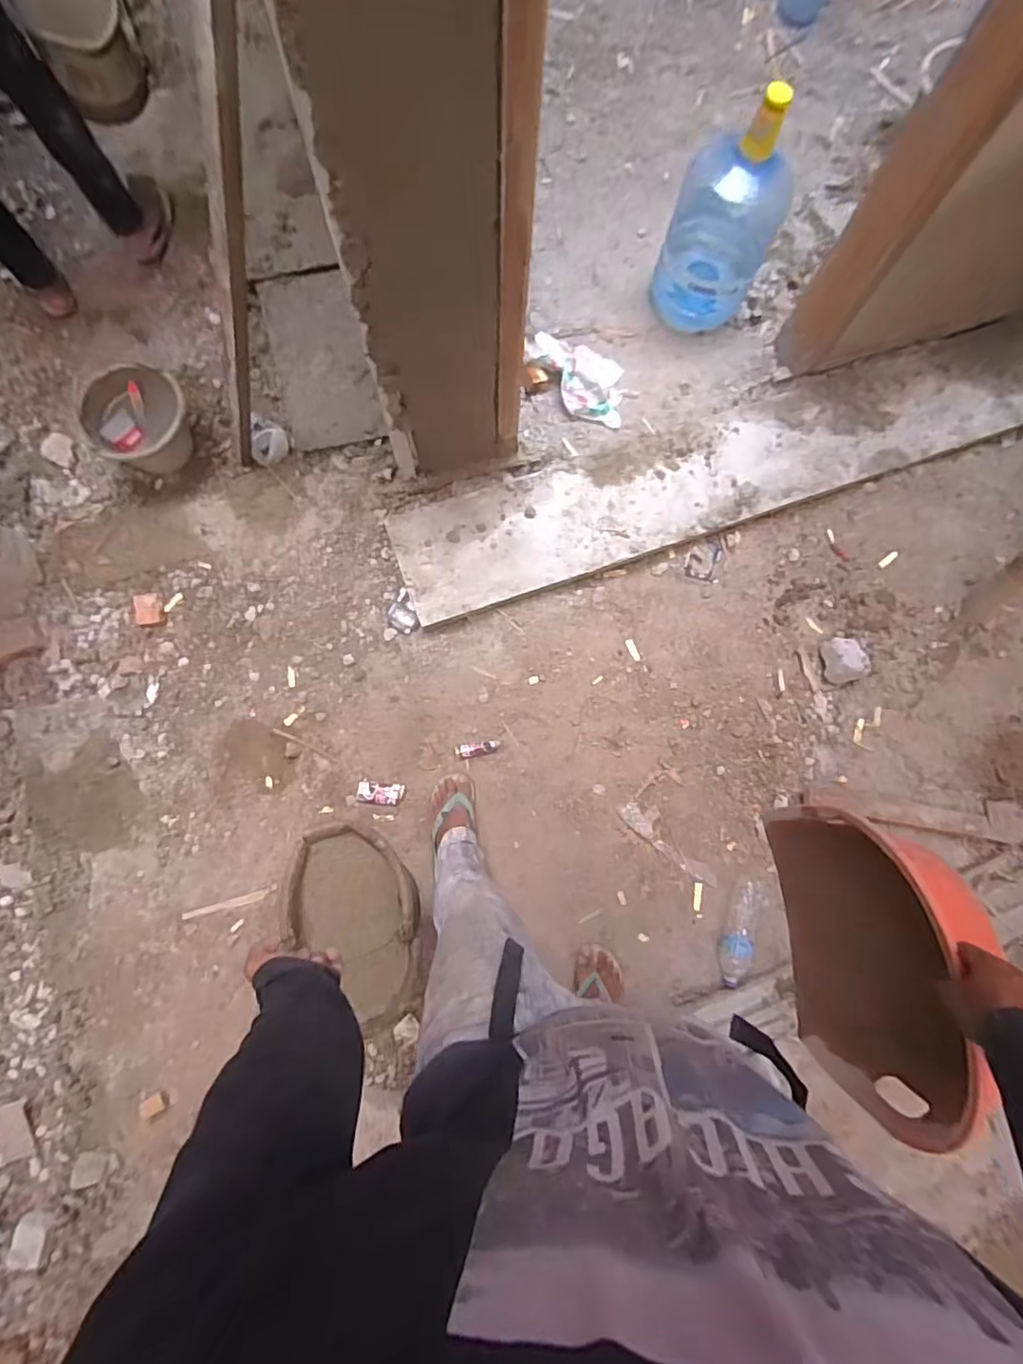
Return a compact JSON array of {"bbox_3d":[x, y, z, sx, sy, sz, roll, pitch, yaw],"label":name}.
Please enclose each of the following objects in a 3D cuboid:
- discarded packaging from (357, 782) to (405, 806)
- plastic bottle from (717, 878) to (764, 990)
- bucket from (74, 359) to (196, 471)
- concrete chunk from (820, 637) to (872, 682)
[{"bbox_3d":[-0.312,0.266,1.398,0.108,0.007,0.050,5,79,0],"label":"discarded packaging"},{"bbox_3d":[0.521,0.563,1.331,0.064,0.060,0.228,24,65,3],"label":"plastic bottle"},{"bbox_3d":[-0.925,-0.650,1.481,0.231,0.168,0.223,0,79,-1],"label":"bucket"},{"bbox_3d":[0.831,-0.055,1.460,0.096,0.057,0.107,-7,80,-3],"label":"concrete chunk"}]

